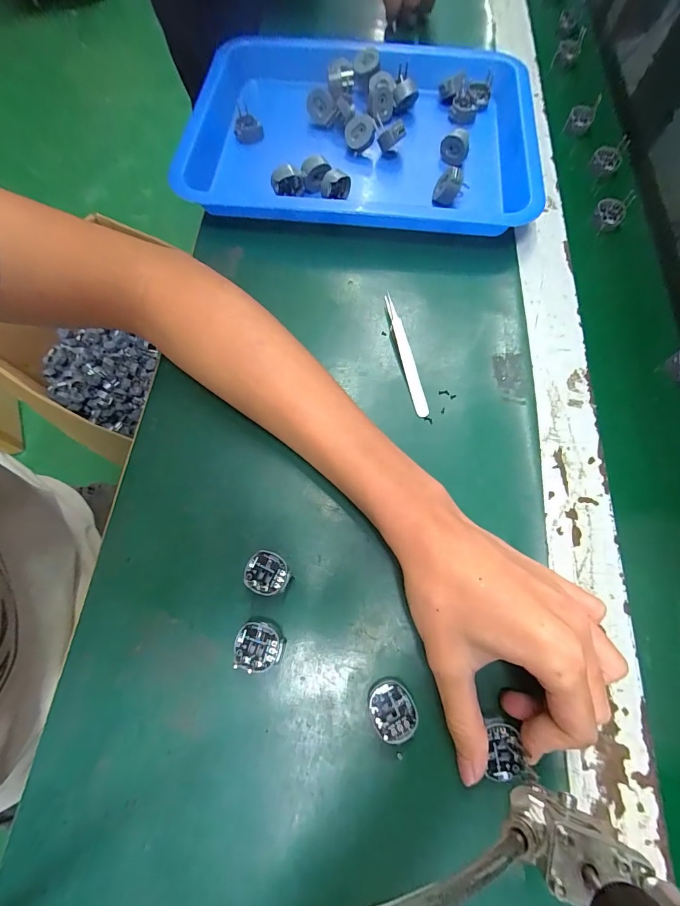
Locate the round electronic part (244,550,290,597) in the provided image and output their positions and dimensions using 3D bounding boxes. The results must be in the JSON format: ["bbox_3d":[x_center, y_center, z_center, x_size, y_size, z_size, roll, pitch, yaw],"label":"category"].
[{"bbox_3d":[-0.046,0.077,0.234,0.028,0.010,0.025,15,70,6],"label":"round electronic part"}]

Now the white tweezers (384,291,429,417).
[{"bbox_3d":[0.051,-0.081,0.294,0.009,0.011,0.115,-10,70,-4],"label":"white tweezers"}]

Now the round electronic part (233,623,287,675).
[{"bbox_3d":[-0.048,0.115,0.220,0.030,0.010,0.025,2,69,1],"label":"round electronic part"}]

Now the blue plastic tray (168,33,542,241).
[{"bbox_3d":[0.016,-0.325,0.370,0.328,0.036,0.263,9,70,4],"label":"blue plastic tray"}]

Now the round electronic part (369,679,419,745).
[{"bbox_3d":[0.030,0.145,0.207,0.025,0.007,0.029,-18,70,-6],"label":"round electronic part"}]

